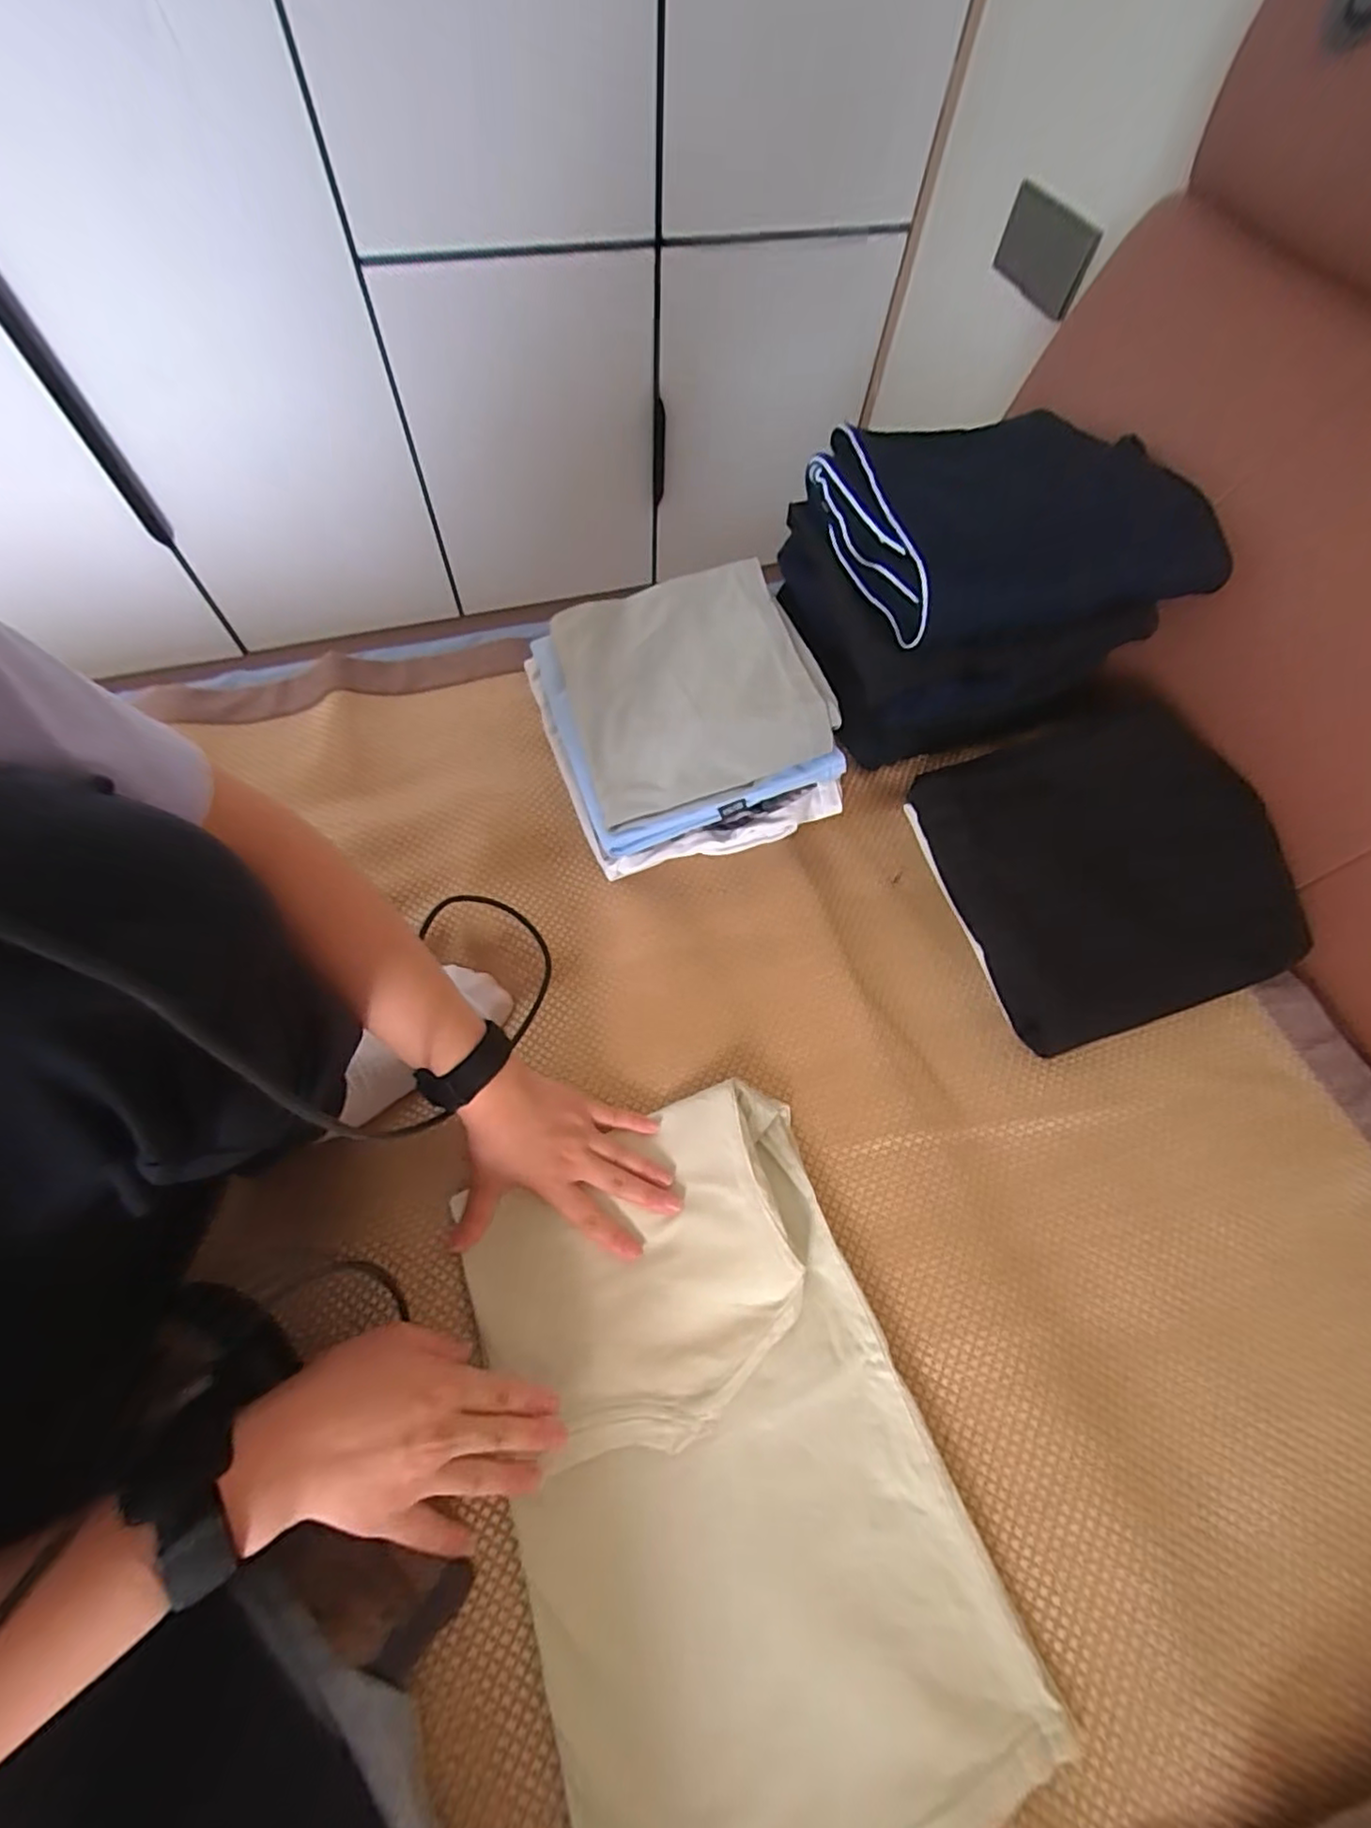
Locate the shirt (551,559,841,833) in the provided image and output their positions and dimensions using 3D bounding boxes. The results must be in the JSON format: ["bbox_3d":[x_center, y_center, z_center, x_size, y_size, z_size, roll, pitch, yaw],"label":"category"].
[{"bbox_3d":[-0.001,-0.218,0.589,0.215,0.018,0.258,-19,64,1],"label":"shirt"}]

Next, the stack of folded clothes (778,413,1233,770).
[{"bbox_3d":[0.250,-0.309,0.609,0.272,0.176,0.251,-12,65,-9],"label":"stack of folded clothes"}]

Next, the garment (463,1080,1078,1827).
[{"bbox_3d":[0.018,0.323,0.385,0.242,0.029,0.371,-19,65,-11],"label":"garment"}]

